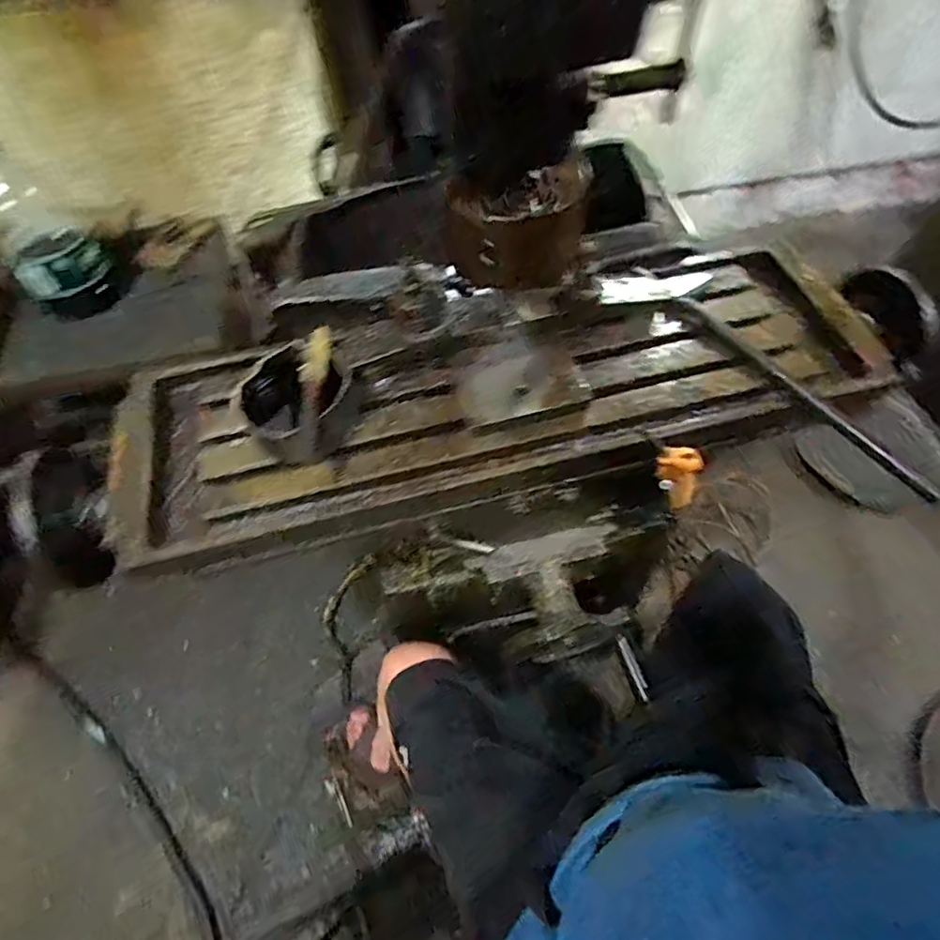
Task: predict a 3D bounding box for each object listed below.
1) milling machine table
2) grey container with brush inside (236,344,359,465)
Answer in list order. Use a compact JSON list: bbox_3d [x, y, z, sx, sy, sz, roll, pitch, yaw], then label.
[{"bbox_3d":[0.040,-0.095,0.597,0.804,0.077,0.259,-16,60,-8],"label":"milling machine table"},{"bbox_3d":[-0.168,-0.065,0.557,0.104,0.057,0.117,21,61,14],"label":"grey container with brush inside"}]

